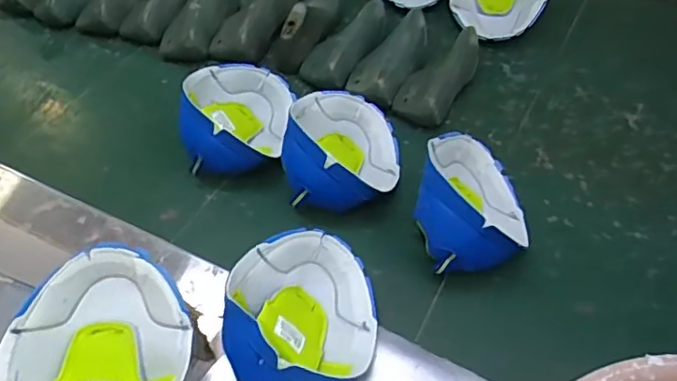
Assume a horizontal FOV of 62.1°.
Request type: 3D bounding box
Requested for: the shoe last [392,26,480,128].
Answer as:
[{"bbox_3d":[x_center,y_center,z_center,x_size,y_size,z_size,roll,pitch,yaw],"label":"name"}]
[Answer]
[{"bbox_3d":[0.152,-0.169,0.809,0.087,0.057,0.170,24,57,21],"label":"shoe last"}]

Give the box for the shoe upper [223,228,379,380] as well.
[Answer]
[{"bbox_3d":[-0.031,0.113,0.537,0.132,0.085,0.187,5,52,7],"label":"shoe upper"}]

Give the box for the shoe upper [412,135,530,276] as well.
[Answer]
[{"bbox_3d":[0.157,0.004,0.640,0.121,0.100,0.193,9,53,10],"label":"shoe upper"}]

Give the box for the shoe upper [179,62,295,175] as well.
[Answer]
[{"bbox_3d":[-0.134,-0.103,0.751,0.124,0.089,0.184,4,52,6],"label":"shoe upper"}]

